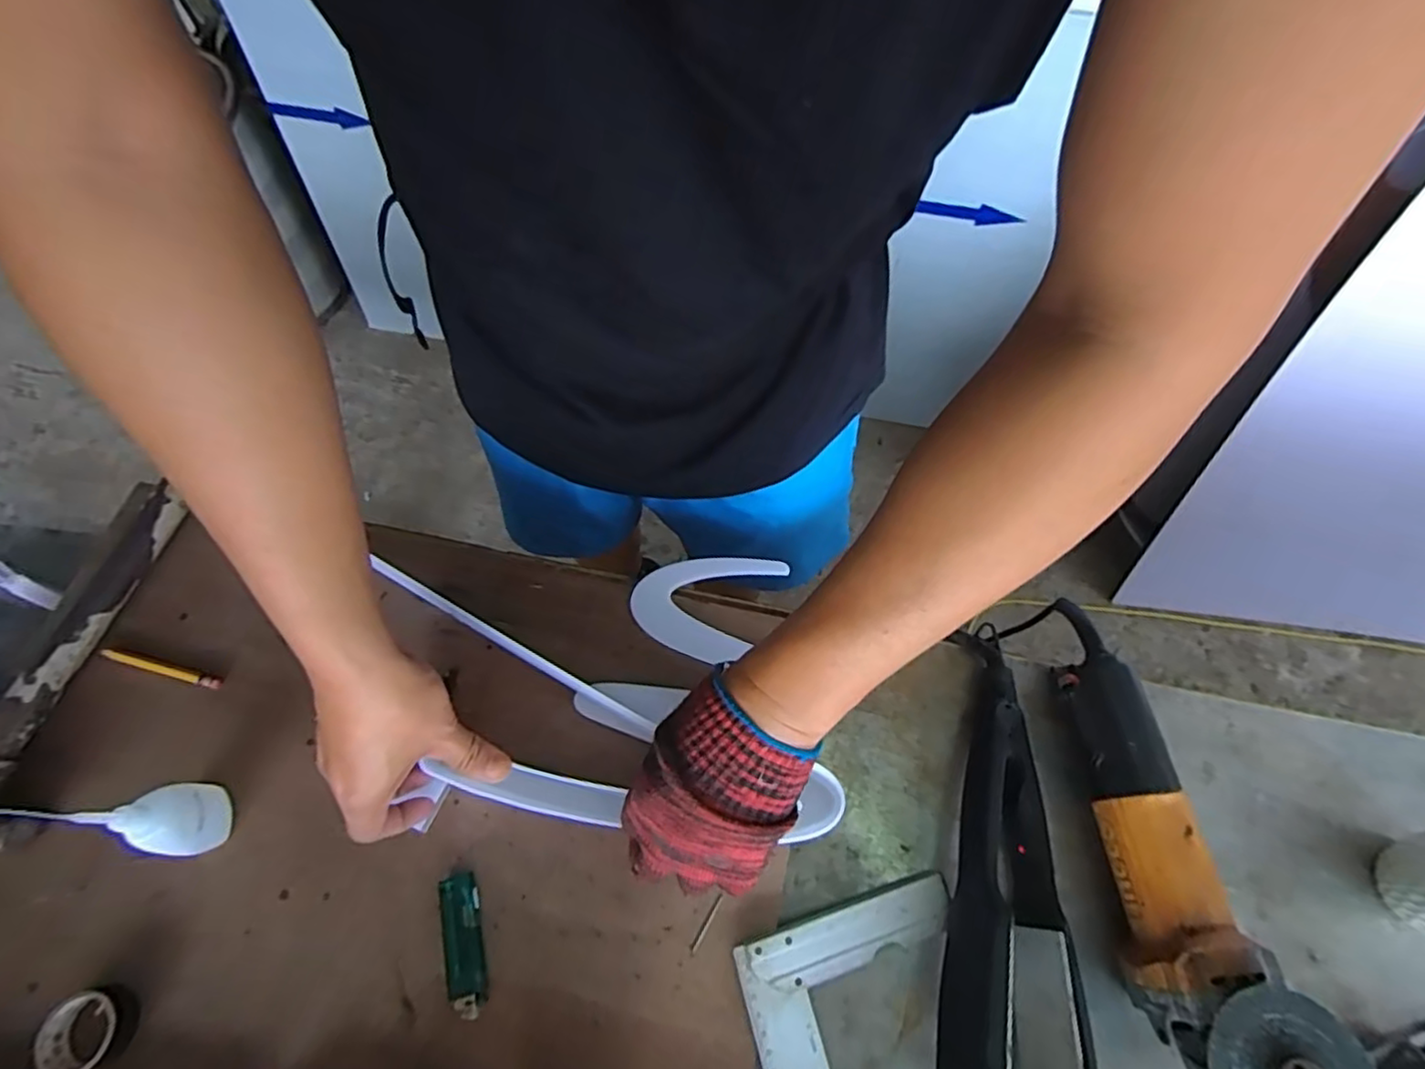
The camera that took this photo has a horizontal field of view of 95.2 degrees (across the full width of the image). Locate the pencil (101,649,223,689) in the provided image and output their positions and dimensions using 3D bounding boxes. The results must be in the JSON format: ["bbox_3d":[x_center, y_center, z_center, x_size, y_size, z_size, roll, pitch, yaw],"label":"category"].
[{"bbox_3d":[-0.420,0.102,0.496,0.094,0.008,0.009,14,68,4],"label":"pencil"}]

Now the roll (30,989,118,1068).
[{"bbox_3d":[-0.386,0.305,0.396,0.048,0.017,0.044,1,67,-1],"label":"roll"}]

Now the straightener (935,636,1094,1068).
[{"bbox_3d":[0.191,0.219,0.430,0.079,0.065,0.263,8,67,2],"label":"straightener"}]

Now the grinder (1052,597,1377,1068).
[{"bbox_3d":[0.293,0.204,0.420,0.083,0.092,0.306,-6,64,-3],"label":"grinder"}]

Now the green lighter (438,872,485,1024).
[{"bbox_3d":[-0.163,0.264,0.421,0.026,0.010,0.080,-12,68,-7],"label":"green lighter"}]

